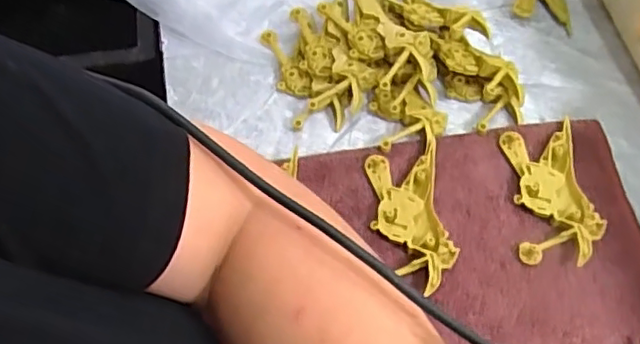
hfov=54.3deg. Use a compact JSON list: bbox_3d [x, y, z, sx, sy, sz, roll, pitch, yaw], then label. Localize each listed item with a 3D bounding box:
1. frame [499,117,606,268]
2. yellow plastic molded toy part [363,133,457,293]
[{"bbox_3d":[0.152,0.014,0.412,0.051,0.014,0.095,-1,59,1],"label":"frame"},{"bbox_3d":[0.059,0.027,0.407,0.047,0.013,0.105,-5,59,-1],"label":"yellow plastic molded toy part"}]

